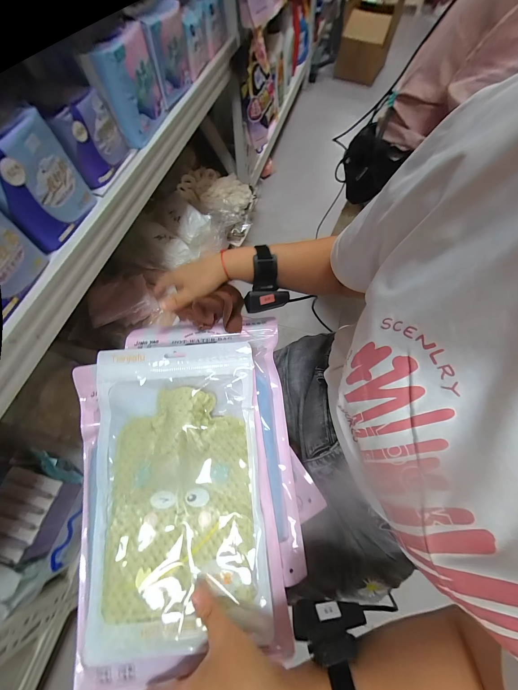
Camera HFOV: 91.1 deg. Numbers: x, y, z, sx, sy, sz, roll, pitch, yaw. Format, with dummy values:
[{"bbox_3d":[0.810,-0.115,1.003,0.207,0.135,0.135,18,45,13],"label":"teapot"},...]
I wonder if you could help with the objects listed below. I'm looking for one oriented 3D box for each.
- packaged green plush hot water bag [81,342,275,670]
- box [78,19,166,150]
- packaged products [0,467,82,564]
[{"bbox_3d":[-0.103,0.168,0.319,0.211,0.025,0.337,-4,78,-4],"label":"packaged green plush hot water bag"},{"bbox_3d":[-0.215,-0.431,0.424,0.048,0.118,0.131,7,66,4],"label":"box"},{"bbox_3d":[-0.447,0.325,0.499,0.118,0.080,0.132,13,66,7],"label":"packaged products"}]

